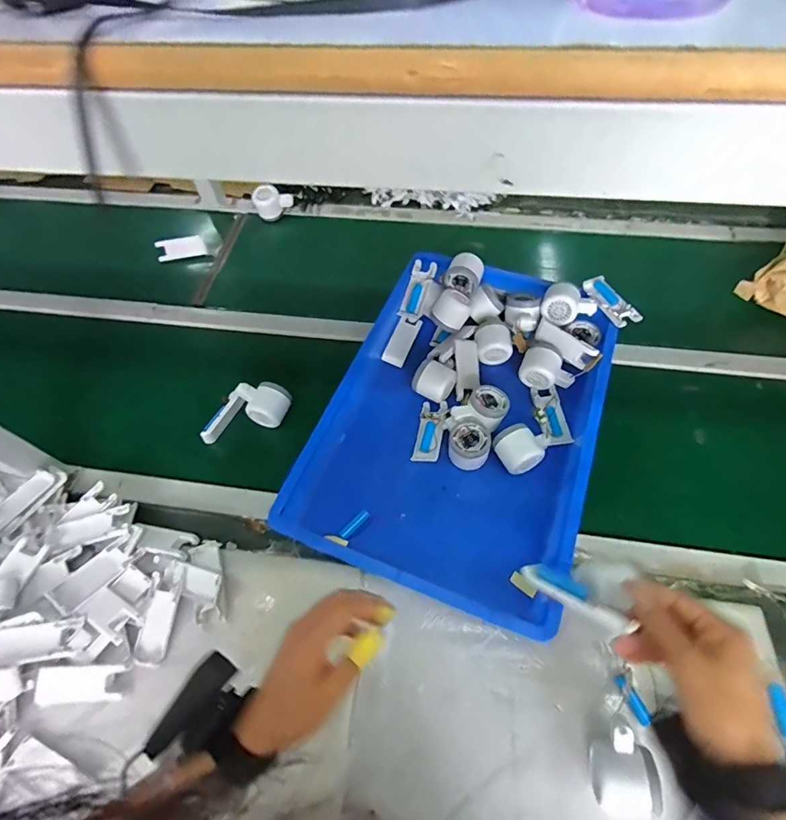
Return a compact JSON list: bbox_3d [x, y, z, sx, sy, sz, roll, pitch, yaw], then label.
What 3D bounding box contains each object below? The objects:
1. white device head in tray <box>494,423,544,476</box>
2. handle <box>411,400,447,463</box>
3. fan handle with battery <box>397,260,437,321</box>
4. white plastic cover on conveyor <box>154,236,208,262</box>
[{"bbox_3d":[0.180,0.057,0.639,0.059,0.045,0.059,-24,60,-11],"label":"white device head in tray"},{"bbox_3d":[0.058,0.032,0.680,0.042,0.017,0.102,9,60,9],"label":"handle"},{"bbox_3d":[0.044,-0.211,0.782,0.040,0.025,0.103,23,94,16],"label":"fan handle with battery"},{"bbox_3d":[-0.454,-0.347,0.943,0.097,0.041,0.011,-21,19,-22],"label":"white plastic cover on conveyor"}]

